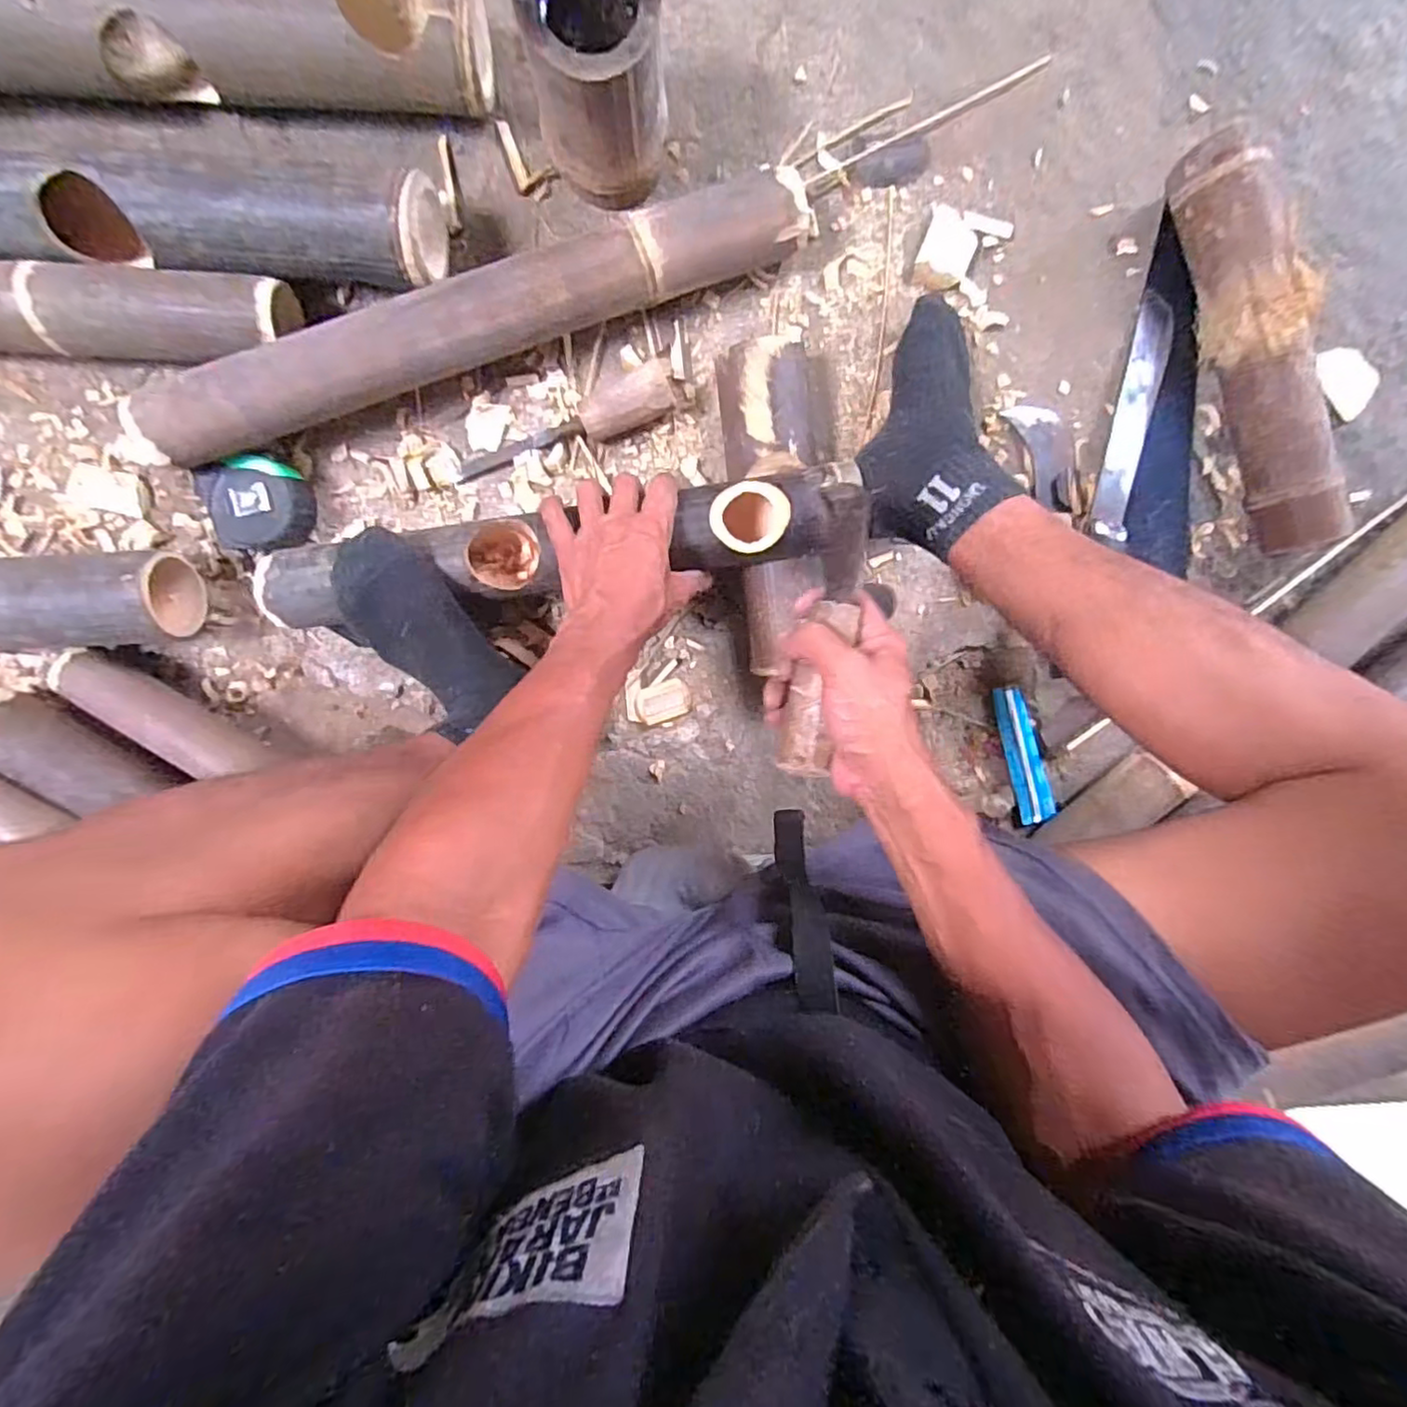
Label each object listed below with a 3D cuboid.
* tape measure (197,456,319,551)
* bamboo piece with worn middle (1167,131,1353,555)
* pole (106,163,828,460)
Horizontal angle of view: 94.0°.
[{"bbox_3d":[-0.376,-0.169,0.558,0.075,0.044,0.073,-1,99,-3],"label":"tape measure"},{"bbox_3d":[0.486,-0.303,0.577,0.067,0.077,0.344,-19,99,0],"label":"bamboo piece with worn middle"},{"bbox_3d":[-0.171,-0.304,0.512,0.534,0.049,0.058,-21,99,0],"label":"pole"}]

